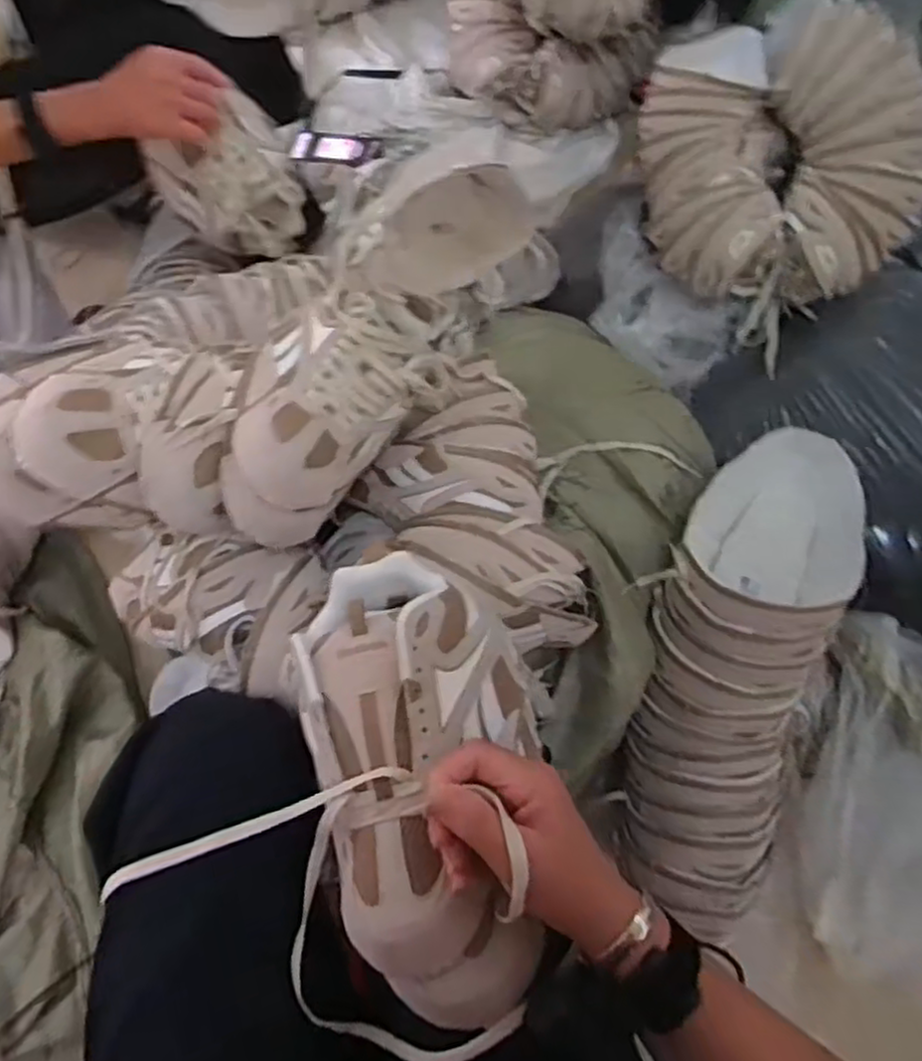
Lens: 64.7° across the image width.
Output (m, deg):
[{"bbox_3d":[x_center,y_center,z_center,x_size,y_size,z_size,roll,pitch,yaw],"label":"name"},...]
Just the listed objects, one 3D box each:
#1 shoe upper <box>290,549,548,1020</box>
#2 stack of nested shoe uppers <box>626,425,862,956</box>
[{"bbox_3d":[-0.019,0.150,0.456,0.145,0.072,0.288,-10,68,-5],"label":"shoe upper"},{"bbox_3d":[0.278,0.130,0.739,0.166,0.114,0.494,15,91,6],"label":"stack of nested shoe uppers"}]

